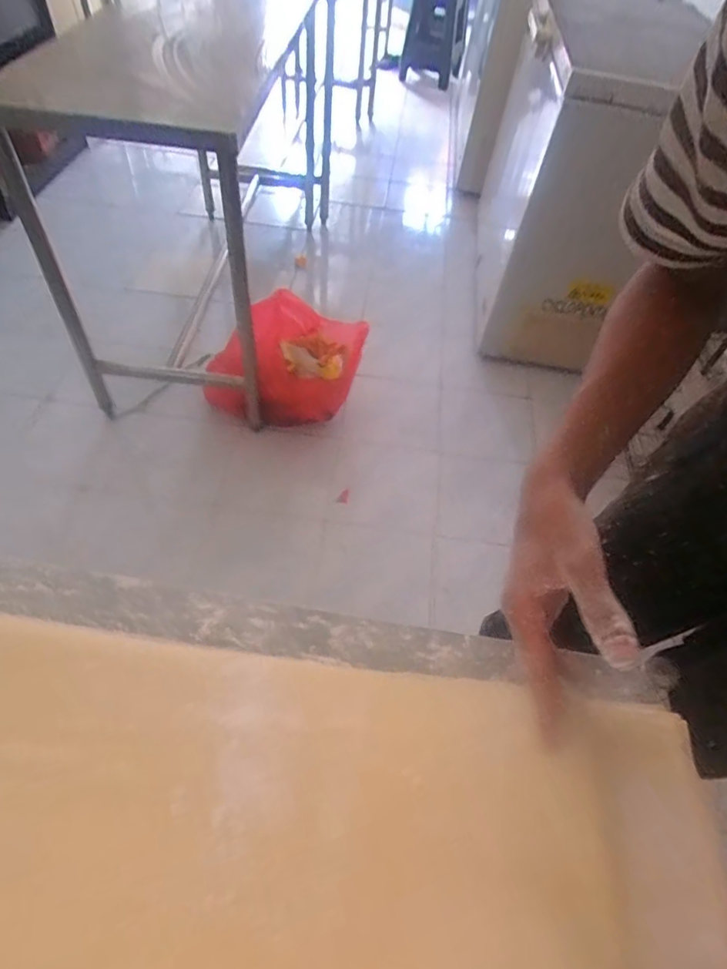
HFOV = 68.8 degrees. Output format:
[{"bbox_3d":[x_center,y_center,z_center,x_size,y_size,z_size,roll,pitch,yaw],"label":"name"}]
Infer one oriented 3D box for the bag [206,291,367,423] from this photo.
[{"bbox_3d":[-0.238,-0.378,1.604,0.482,0.308,0.291,-10,54,-13],"label":"bag"}]

